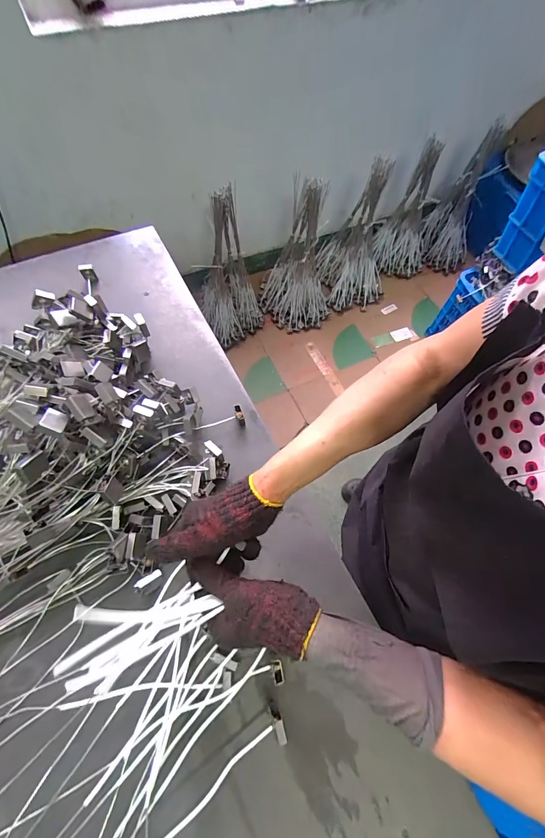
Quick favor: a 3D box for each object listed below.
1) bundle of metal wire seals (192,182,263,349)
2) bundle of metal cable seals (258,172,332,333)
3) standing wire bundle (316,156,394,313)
[{"bbox_3d":[-0.166,-0.592,1.399,0.252,0.567,0.333,-5,65,-5],"label":"bundle of metal wire seals"},{"bbox_3d":[0.115,-0.685,1.469,0.320,0.611,0.307,2,64,-2],"label":"bundle of metal cable seals"},{"bbox_3d":[0.394,-0.774,1.529,0.297,0.617,0.250,-7,65,-7],"label":"standing wire bundle"}]

